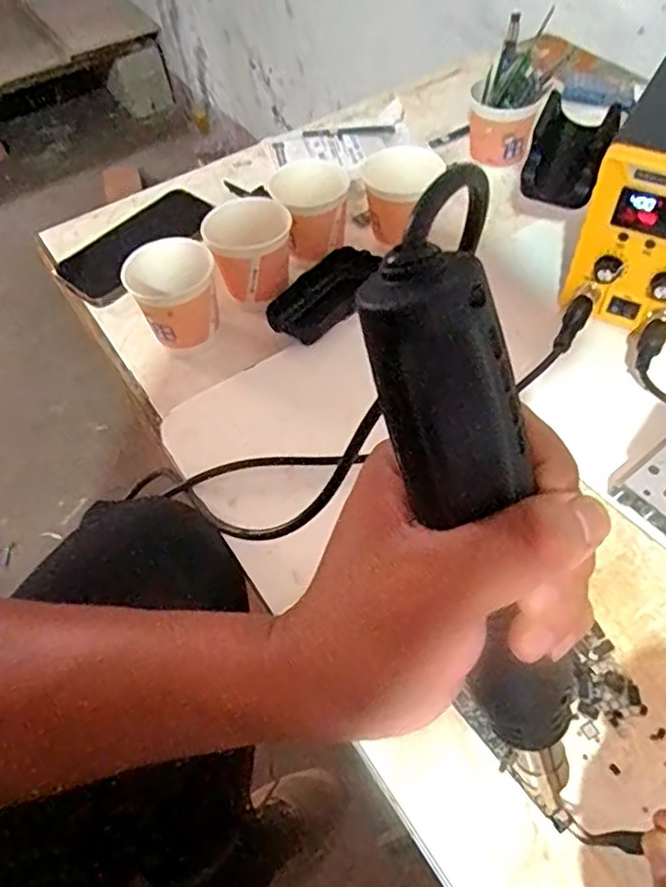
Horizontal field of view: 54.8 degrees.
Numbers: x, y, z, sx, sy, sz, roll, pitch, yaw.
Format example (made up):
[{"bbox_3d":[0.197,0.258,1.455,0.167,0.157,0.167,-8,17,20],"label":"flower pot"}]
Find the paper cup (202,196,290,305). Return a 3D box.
[{"bbox_3d":[-0.068,-0.159,0.546,0.068,0.067,0.073,-2,54,3],"label":"paper cup"}]

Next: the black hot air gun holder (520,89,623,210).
[{"bbox_3d":[0.177,-0.216,0.482,0.057,0.071,0.035,20,18,20],"label":"black hot air gun holder"}]

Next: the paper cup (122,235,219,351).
[{"bbox_3d":[-0.125,-0.120,0.521,0.072,0.068,0.066,-20,55,-10],"label":"paper cup"}]

